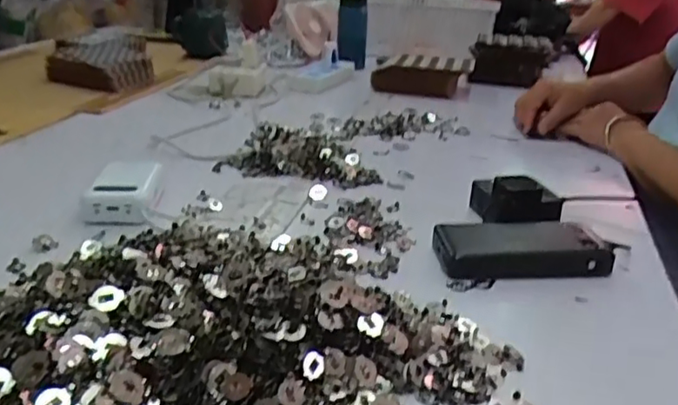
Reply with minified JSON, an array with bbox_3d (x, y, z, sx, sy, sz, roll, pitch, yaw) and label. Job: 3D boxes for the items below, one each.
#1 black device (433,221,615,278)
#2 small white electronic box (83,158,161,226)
[{"bbox_3d":[0.171,0.041,0.583,0.161,0.026,0.069,-1,24,-7],"label":"black device"},{"bbox_3d":[-0.229,-0.011,0.666,0.065,0.034,0.104,1,24,-3],"label":"small white electronic box"}]

